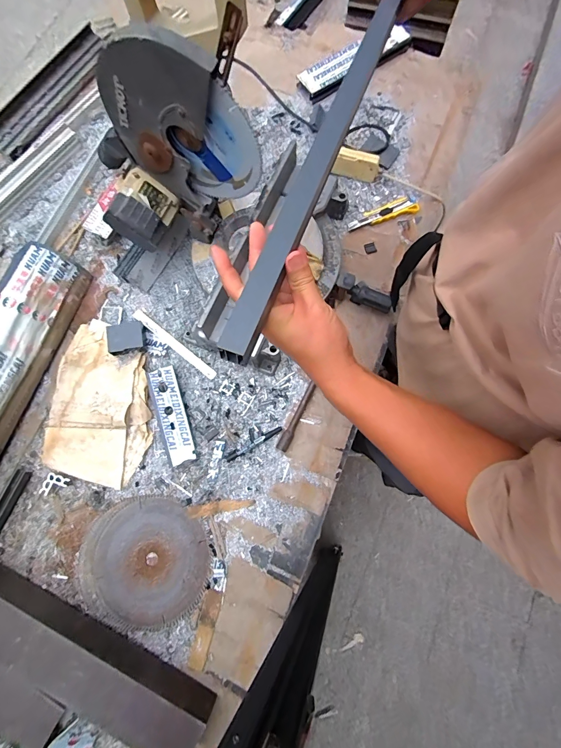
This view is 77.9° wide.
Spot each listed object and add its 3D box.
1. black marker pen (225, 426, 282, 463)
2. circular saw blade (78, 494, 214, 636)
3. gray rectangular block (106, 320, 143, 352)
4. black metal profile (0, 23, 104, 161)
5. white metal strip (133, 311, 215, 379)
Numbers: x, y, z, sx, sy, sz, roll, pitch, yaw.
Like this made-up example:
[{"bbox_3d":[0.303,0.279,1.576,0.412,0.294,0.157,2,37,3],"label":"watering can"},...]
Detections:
[{"bbox_3d":[-0.056,0.148,0.735,0.131,0.009,0.014,-30,79,-6],"label":"black marker pen"},{"bbox_3d":[-0.274,0.378,0.706,0.265,0.009,0.242,-1,77,4],"label":"circular saw blade"},{"bbox_3d":[-0.343,-0.083,0.771,0.076,0.038,0.060,-11,77,-2],"label":"gray rectangular block"},{"bbox_3d":[-0.606,-0.748,0.918,0.087,0.054,0.421,31,79,7],"label":"black metal profile"},{"bbox_3d":[-0.243,-0.069,0.789,0.238,0.011,0.021,38,80,8],"label":"white metal strip"}]

